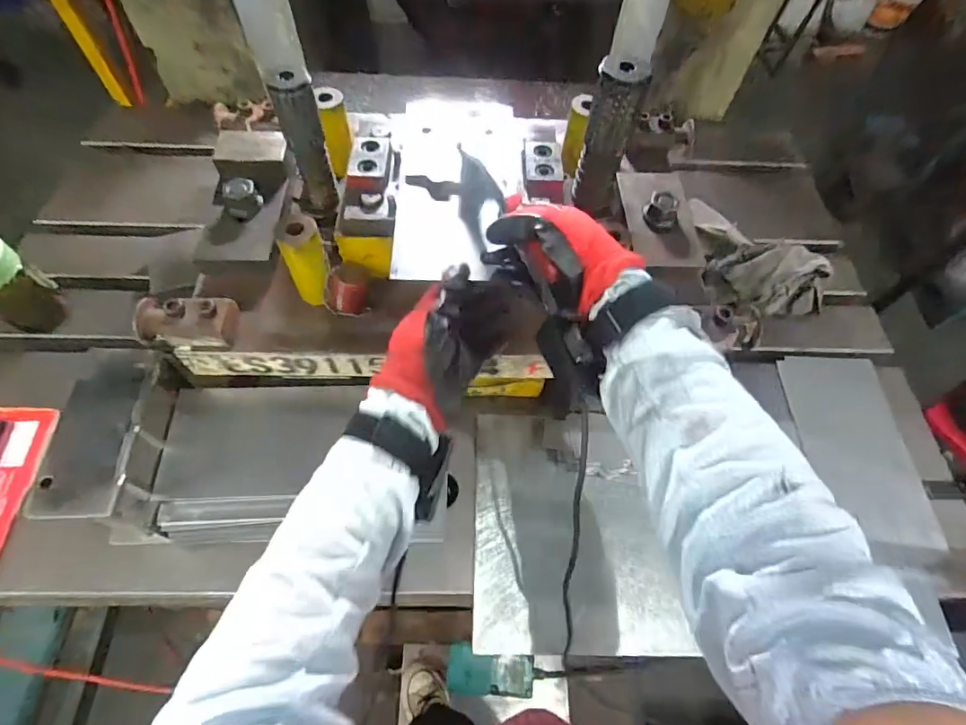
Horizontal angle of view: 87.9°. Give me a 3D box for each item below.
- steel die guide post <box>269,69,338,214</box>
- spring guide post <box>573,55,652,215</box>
[{"bbox_3d":[-0.174,-0.211,0.495,0.038,0.140,0.032,-9,61,-8],"label":"steel die guide post"},{"bbox_3d":[0.122,-0.214,0.496,0.047,0.147,0.040,13,60,5],"label":"spring guide post"}]

